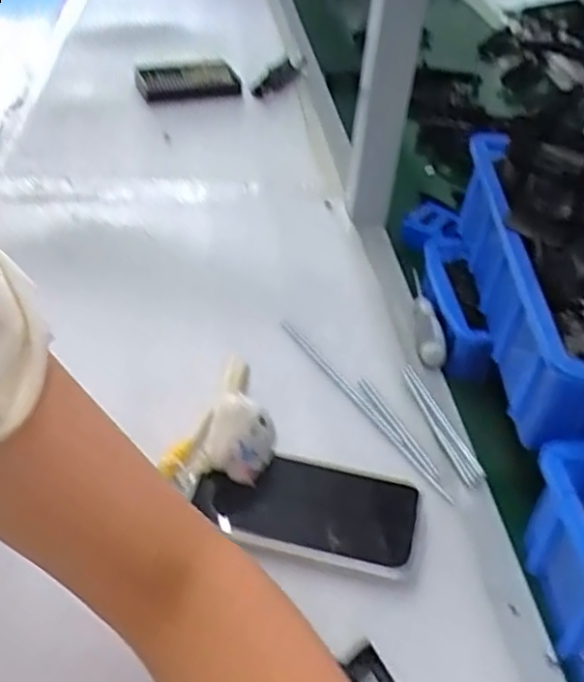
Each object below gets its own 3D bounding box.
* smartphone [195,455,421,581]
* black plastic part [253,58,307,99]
[{"bbox_3d":[0.010,0.107,0.452,0.138,0.014,0.071,13,41,8],"label":"smartphone"},{"bbox_3d":[-0.013,-0.379,0.985,0.033,0.023,0.142,18,41,13],"label":"black plastic part"}]

